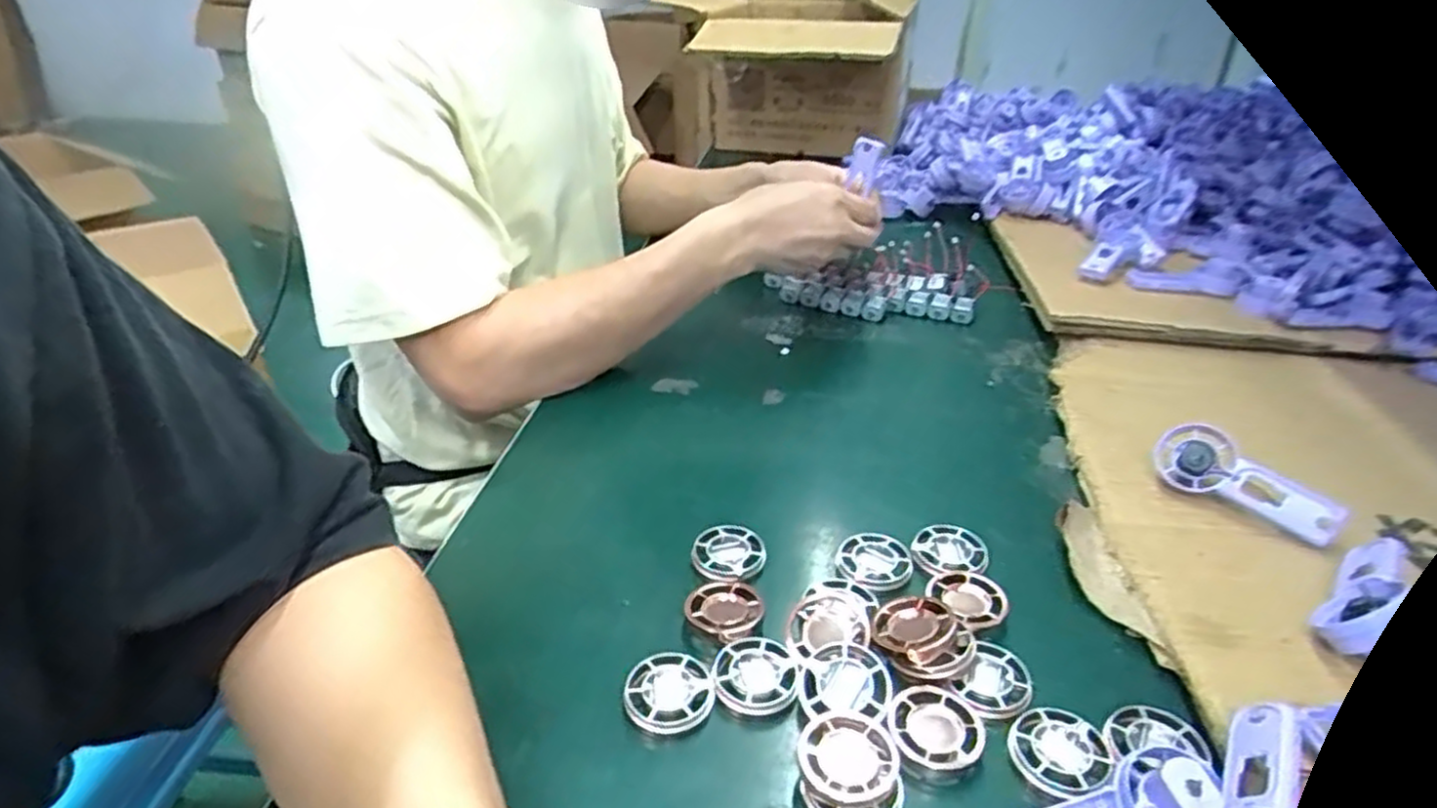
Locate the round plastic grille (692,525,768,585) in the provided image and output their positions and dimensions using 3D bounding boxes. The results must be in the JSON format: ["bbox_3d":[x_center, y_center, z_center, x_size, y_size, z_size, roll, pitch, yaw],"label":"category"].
[{"bbox_3d":[0.005,0.083,0.426,0.038,0.011,0.040,-1,32,1],"label":"round plastic grille"}]

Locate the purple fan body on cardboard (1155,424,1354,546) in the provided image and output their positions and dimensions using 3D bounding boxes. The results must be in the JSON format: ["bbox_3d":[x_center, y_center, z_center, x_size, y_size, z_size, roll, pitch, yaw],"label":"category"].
[{"bbox_3d":[0.295,0.043,0.437,0.091,0.037,0.016,31,3,37],"label":"purple fan body on cardboard"}]

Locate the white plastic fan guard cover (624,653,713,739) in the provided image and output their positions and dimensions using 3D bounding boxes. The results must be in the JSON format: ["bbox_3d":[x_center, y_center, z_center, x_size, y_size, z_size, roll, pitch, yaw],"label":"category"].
[{"bbox_3d":[-0.022,0.129,0.349,0.039,0.008,0.039,0,32,2],"label":"white plastic fan guard cover"}]

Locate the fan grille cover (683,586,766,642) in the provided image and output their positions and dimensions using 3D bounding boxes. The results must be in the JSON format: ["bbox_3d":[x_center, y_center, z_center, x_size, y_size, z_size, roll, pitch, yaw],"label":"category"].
[{"bbox_3d":[0.004,0.102,0.390,0.036,0.006,0.036,26,41,37],"label":"fan grille cover"}]

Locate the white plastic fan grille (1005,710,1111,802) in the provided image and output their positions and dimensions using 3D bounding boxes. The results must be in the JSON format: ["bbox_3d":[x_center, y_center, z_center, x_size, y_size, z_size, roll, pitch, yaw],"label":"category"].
[{"bbox_3d":[0.140,0.143,0.323,0.037,0.007,0.038,-1,32,1],"label":"white plastic fan grille"}]

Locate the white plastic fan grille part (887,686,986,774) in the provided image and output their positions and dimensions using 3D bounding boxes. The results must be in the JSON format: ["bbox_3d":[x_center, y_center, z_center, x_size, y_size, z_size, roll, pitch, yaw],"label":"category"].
[{"bbox_3d":[0.092,0.137,0.330,0.038,0.011,0.037,-1,32,1],"label":"white plastic fan grille part"}]

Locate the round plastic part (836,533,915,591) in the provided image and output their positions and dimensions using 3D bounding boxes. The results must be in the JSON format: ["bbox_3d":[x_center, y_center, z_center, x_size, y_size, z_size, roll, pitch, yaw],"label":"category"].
[{"bbox_3d":[0.084,0.084,0.419,0.038,0.007,0.037,-1,32,1],"label":"round plastic part"}]

